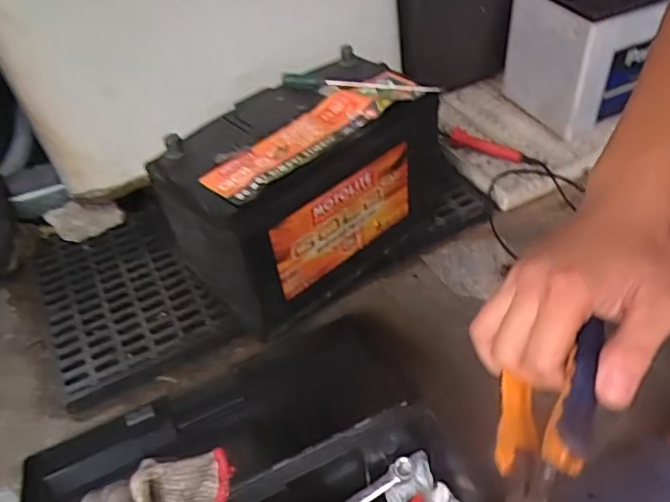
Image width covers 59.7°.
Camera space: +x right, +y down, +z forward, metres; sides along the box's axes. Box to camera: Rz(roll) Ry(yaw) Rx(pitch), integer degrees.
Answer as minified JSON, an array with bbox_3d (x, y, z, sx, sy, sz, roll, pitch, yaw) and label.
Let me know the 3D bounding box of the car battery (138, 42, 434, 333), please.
[{"bbox_3d":[-0.033,-0.071,0.715,0.310,0.220,0.167,-35,50,-24],"label":"car battery"}]

